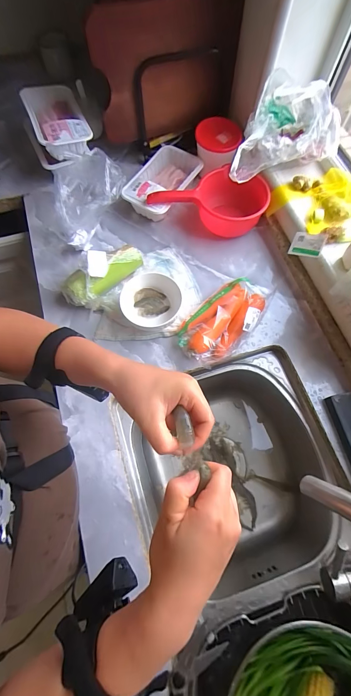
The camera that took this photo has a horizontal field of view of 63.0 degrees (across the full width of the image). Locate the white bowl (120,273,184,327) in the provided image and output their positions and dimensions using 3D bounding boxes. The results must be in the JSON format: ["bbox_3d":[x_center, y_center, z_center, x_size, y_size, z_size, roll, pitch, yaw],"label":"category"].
[{"bbox_3d":[-0.054,-0.106,0.633,0.128,0.058,0.107,21,70,6],"label":"white bowl"}]

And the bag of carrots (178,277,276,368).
[{"bbox_3d":[0.109,-0.061,0.611,0.116,0.076,0.218,42,74,14],"label":"bag of carrots"}]

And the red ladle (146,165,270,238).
[{"bbox_3d":[0.079,-0.365,0.712,0.264,0.115,0.122,15,69,5],"label":"red ladle"}]

